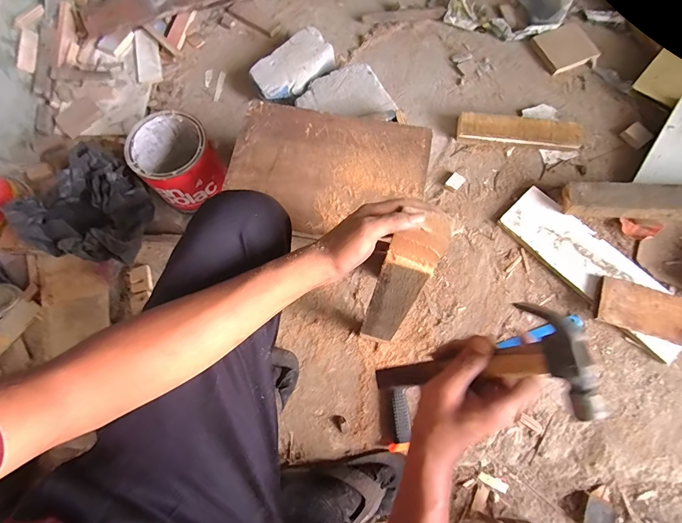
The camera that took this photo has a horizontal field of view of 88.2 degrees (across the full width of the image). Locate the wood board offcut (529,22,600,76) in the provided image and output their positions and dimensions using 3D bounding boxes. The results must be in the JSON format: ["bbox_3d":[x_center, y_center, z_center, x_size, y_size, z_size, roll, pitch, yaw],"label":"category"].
[{"bbox_3d":[0.555,-0.530,0.873,0.131,0.022,0.112,-21,74,-5],"label":"wood board offcut"}]

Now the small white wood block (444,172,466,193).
[{"bbox_3d":[0.254,-0.176,0.784,0.031,0.014,0.040,38,78,12],"label":"small white wood block"}]

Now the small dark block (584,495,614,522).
[{"bbox_3d":[0.470,0.464,0.639,0.050,0.011,0.058,23,75,8],"label":"small dark block"}]

